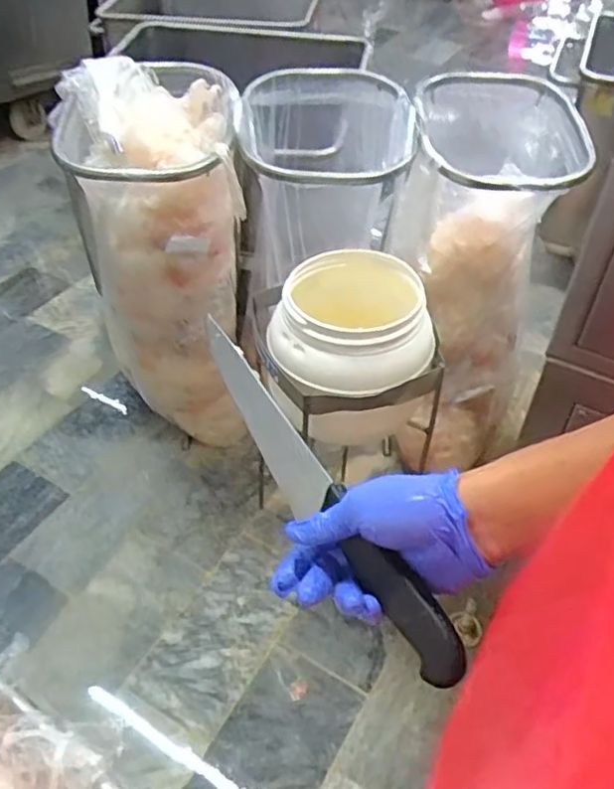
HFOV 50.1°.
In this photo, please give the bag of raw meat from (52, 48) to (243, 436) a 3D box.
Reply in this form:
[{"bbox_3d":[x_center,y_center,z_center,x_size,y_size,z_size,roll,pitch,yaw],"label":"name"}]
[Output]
[{"bbox_3d":[-0.294,-0.225,1.411,0.294,0.818,0.296,-6,45,-10],"label":"bag of raw meat"}]

